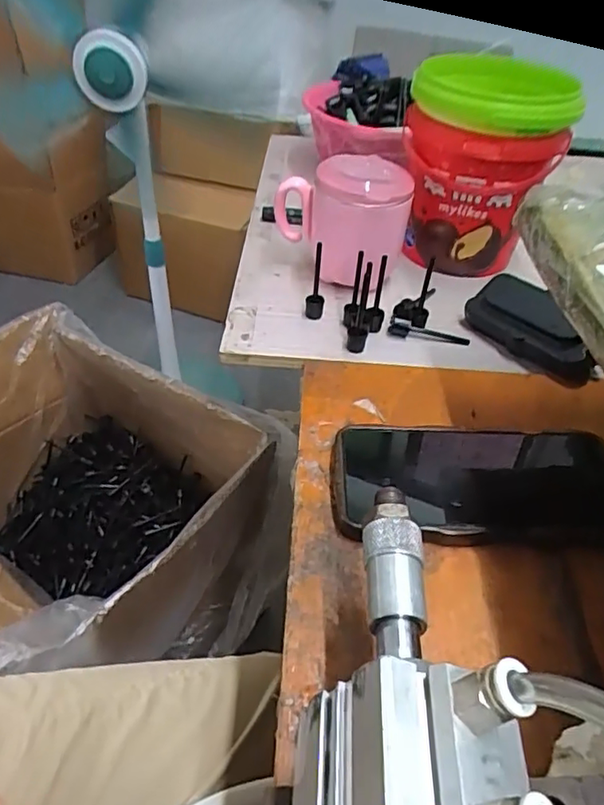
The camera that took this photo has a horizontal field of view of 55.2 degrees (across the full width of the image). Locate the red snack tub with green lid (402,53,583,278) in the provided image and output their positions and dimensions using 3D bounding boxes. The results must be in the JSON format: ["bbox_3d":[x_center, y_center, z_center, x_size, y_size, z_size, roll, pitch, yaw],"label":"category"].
[{"bbox_3d":[0.155,-0.210,0.516,0.131,0.156,0.139,8,43,4],"label":"red snack tub with green lid"}]

